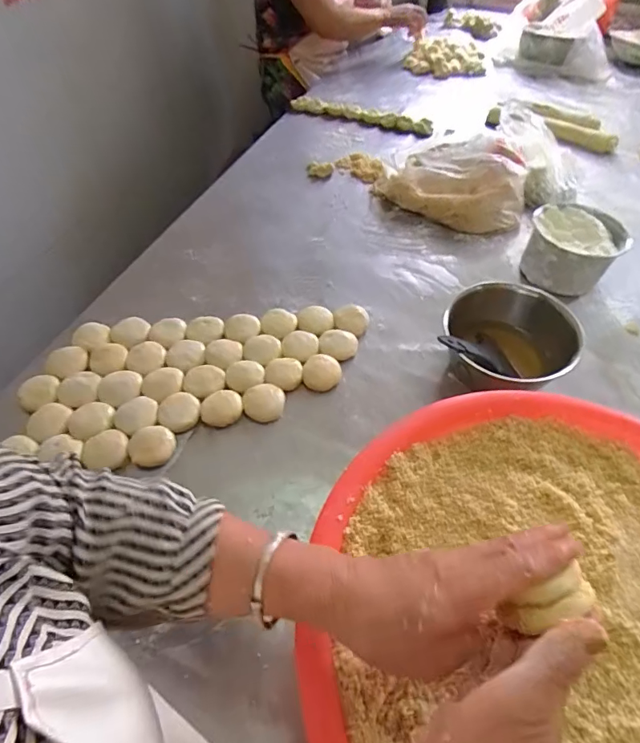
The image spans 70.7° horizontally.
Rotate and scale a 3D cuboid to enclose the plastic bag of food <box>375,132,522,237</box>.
[{"bbox_3d":[0.251,-0.358,0.856,0.267,0.117,0.118,9,54,8],"label":"plastic bag of food"}]

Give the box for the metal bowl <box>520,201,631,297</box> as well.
[{"bbox_3d":[0.423,-0.203,0.763,0.140,0.094,0.140,-1,54,1],"label":"metal bowl"}]

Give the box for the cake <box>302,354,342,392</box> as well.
[{"bbox_3d":[0.002,0.000,0.659,0.055,0.013,0.053,-11,54,-7],"label":"cake"}]

